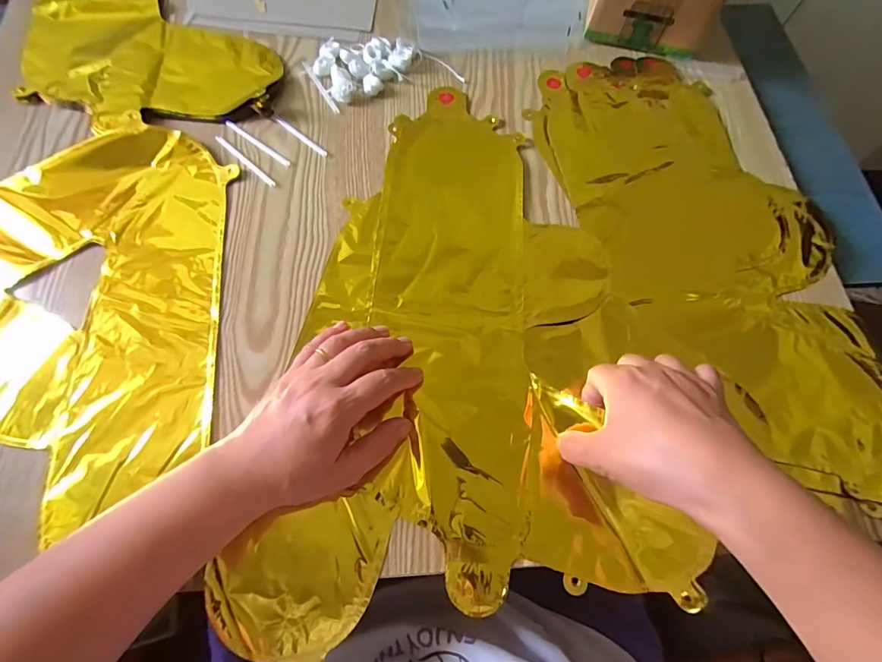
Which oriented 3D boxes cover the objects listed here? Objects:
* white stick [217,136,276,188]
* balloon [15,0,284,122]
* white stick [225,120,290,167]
[{"bbox_3d":[-0.185,-0.161,0.404,0.084,0.004,0.007,41,72,13],"label":"white stick"},{"bbox_3d":[-0.331,-0.400,0.506,0.237,0.053,0.454,-12,69,-7],"label":"balloon"},{"bbox_3d":[-0.177,-0.182,0.414,0.084,0.004,0.007,37,71,12],"label":"white stick"}]

